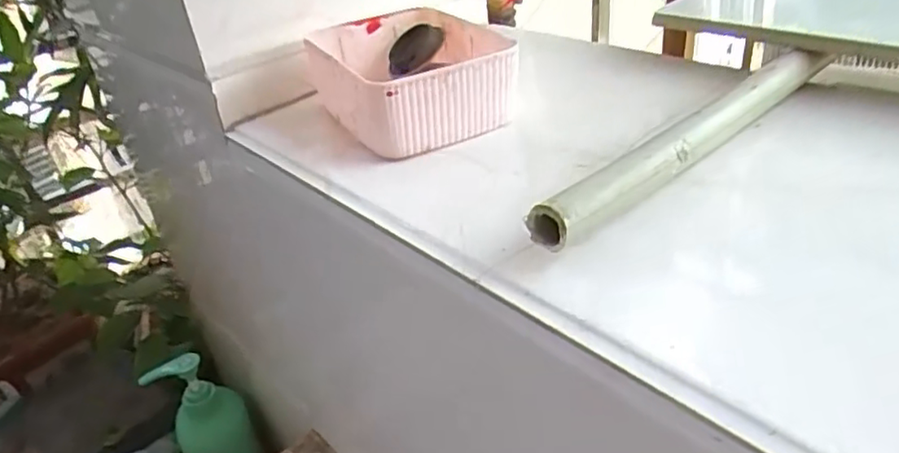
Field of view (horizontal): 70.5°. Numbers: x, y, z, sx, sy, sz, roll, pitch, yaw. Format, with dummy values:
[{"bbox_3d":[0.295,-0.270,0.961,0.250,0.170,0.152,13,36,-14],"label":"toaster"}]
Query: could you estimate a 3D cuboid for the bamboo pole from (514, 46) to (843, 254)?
[{"bbox_3d":[0.123,-0.048,0.304,0.231,0.019,0.017,-30,39,-31],"label":"bamboo pole"}]

